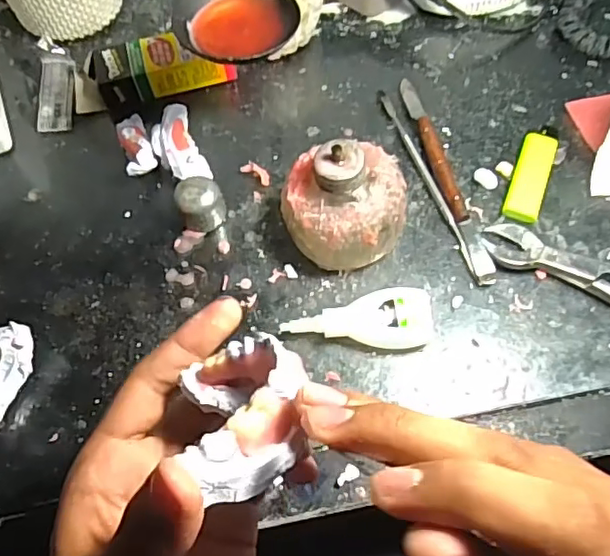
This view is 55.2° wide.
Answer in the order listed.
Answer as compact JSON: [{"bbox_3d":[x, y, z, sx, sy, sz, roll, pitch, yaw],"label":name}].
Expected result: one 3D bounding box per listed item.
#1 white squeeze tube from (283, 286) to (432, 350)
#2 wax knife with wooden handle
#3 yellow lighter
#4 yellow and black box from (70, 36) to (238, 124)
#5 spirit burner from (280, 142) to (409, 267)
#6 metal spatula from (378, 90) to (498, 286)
[{"bbox_3d":[0.032,0.025,0.348,0.086,0.021,0.032,1,62,3],"label":"white squeeze tube"},{"bbox_3d":[0.089,-0.093,0.413,0.012,0.012,0.128,-12,62,-4],"label":"wax knife with wooden handle"},{"bbox_3d":[0.155,-0.072,0.398,0.023,0.010,0.075,18,64,11],"label":"yellow lighter"},{"bbox_3d":[-0.119,-0.160,0.447,0.120,0.031,0.040,-15,63,-6],"label":"yellow and black box"},{"bbox_3d":[0.024,-0.044,0.351,0.071,0.076,0.060,-10,62,-3],"label":"spirit burner"},{"bbox_3d":[0.086,-0.068,0.404,0.013,0.005,0.172,-20,63,-8],"label":"metal spatula"}]

